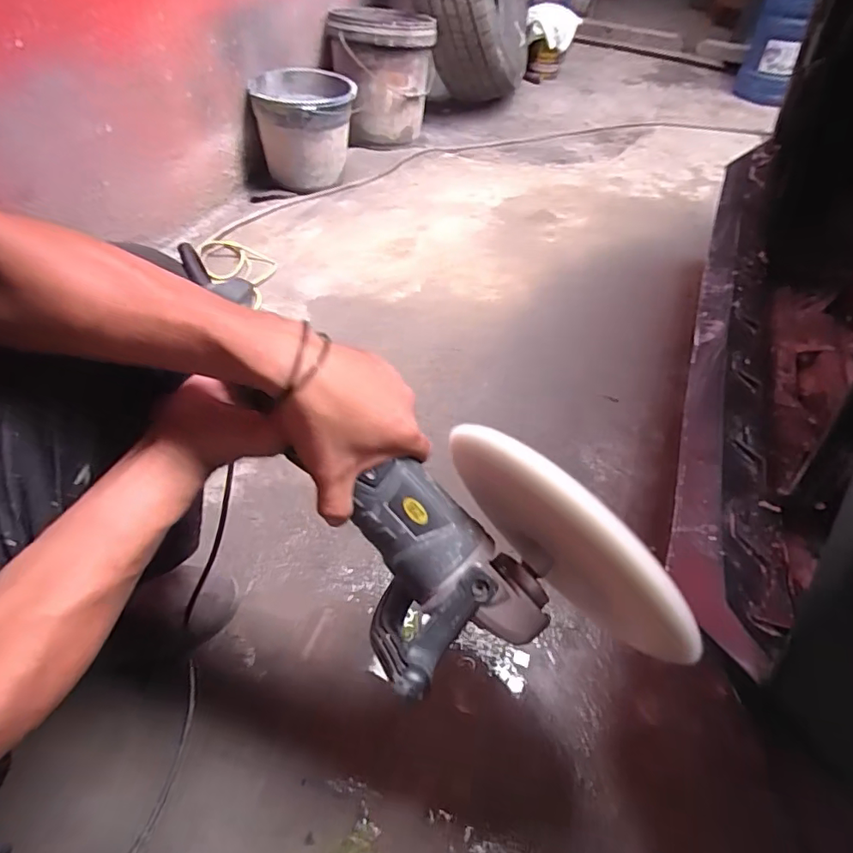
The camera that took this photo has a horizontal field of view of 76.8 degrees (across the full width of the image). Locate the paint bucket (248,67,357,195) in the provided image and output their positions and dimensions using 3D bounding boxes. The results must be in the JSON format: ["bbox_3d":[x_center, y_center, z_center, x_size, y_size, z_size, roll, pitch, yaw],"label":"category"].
[{"bbox_3d":[-0.320,-0.785,1.453,0.257,0.233,0.258,-8,49,-9],"label":"paint bucket"}]

